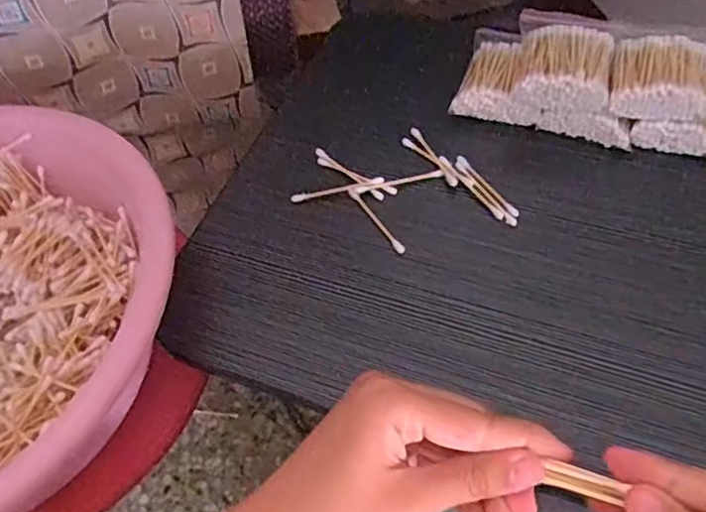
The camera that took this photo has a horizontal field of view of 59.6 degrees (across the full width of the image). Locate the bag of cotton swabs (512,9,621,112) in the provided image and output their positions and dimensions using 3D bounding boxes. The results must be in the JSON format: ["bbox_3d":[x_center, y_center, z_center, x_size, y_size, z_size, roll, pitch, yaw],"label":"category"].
[{"bbox_3d":[0.160,-0.148,0.471,0.072,0.033,0.090,12,57,14],"label":"bag of cotton swabs"}]

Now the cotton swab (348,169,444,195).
[{"bbox_3d":[0.033,-0.054,0.463,0.070,0.008,0.008,-11,54,-3],"label":"cotton swab"}]

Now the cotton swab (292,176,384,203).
[{"bbox_3d":[-0.011,-0.050,0.464,0.069,0.009,0.009,-11,54,-2],"label":"cotton swab"}]

